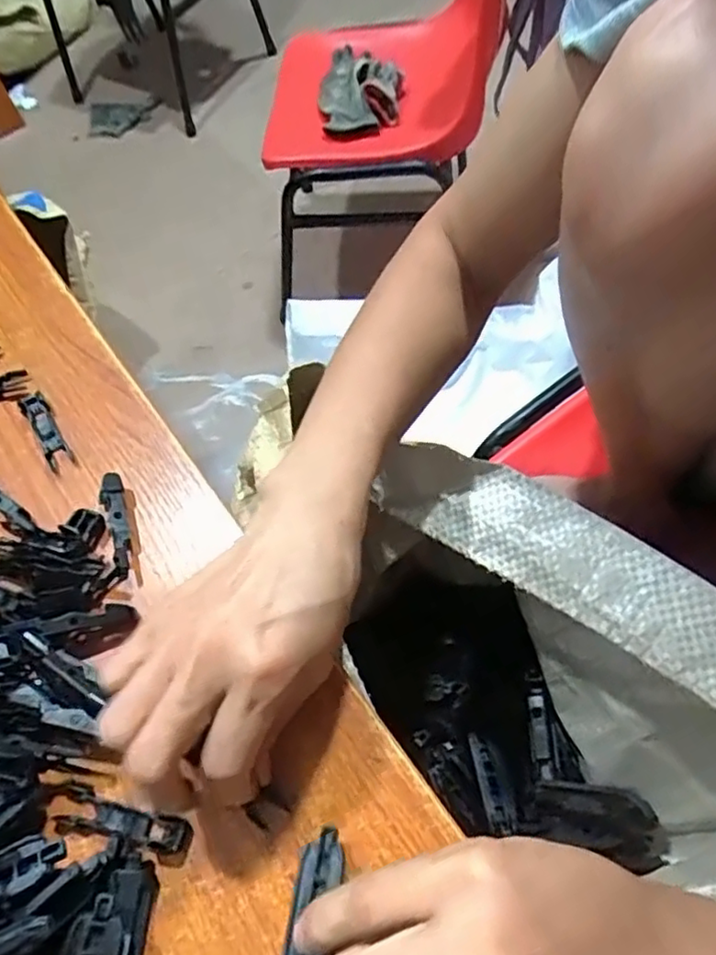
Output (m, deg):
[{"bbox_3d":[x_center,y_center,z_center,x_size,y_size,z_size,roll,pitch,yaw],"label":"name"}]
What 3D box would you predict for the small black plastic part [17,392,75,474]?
[{"bbox_3d":[-0.177,-0.028,0.365,0.014,0.006,0.059,-32,62,-11],"label":"small black plastic part"}]

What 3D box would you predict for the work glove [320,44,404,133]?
[{"bbox_3d":[0.008,-0.634,1.027,0.126,0.043,0.210,4,62,9],"label":"work glove"}]

